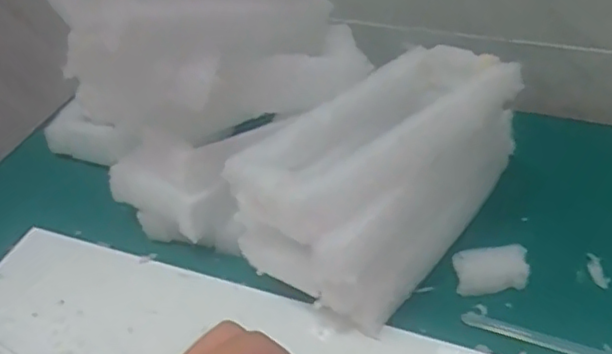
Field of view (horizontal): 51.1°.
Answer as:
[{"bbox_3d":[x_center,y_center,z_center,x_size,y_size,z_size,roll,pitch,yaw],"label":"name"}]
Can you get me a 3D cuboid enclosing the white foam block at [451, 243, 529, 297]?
[{"bbox_3d":[0.127,0.064,0.438,0.050,0.020,0.026,-7,42,-4],"label":"white foam block"}]

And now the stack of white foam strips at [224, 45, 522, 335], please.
[{"bbox_3d":[0.061,-0.009,0.433,0.095,0.114,0.224,31,52,33],"label":"stack of white foam strips"}]

